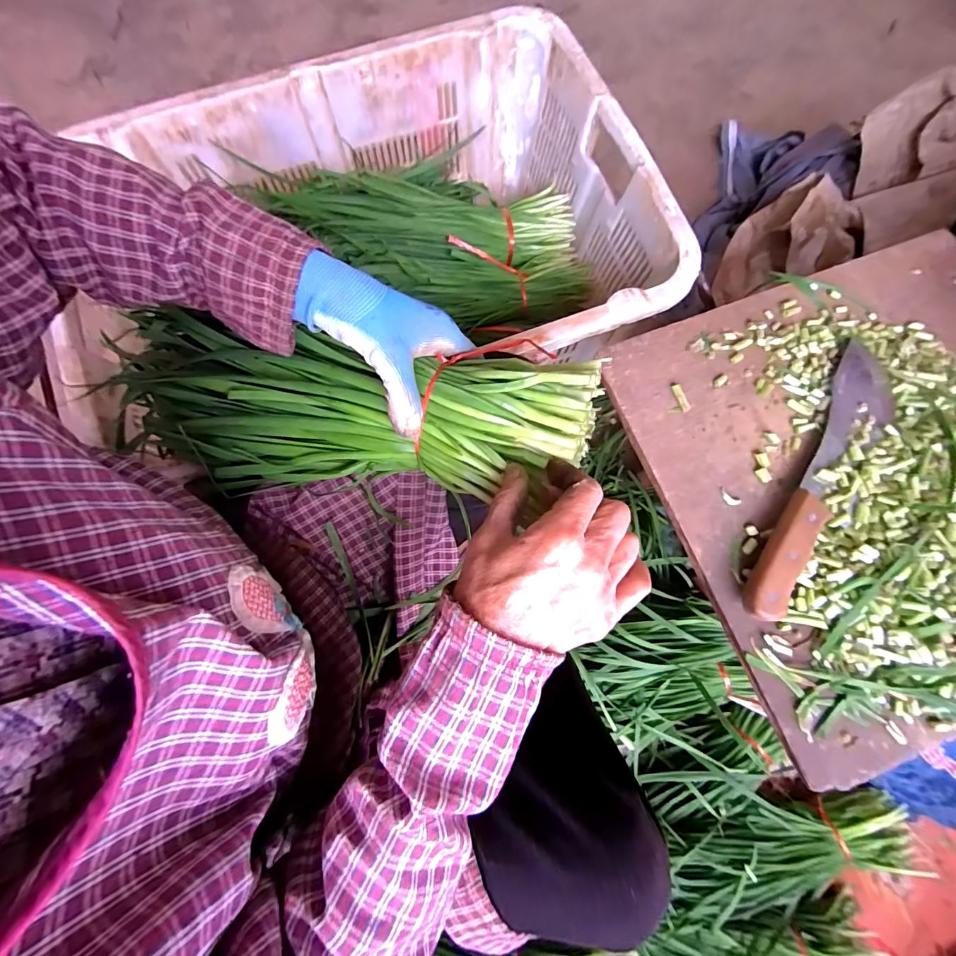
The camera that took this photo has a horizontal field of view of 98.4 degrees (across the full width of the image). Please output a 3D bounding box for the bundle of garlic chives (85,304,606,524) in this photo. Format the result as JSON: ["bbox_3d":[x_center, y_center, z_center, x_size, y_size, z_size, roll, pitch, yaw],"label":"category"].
[{"bbox_3d":[-0.119,-0.048,0.333,0.407,0.089,0.115,6,78,16],"label":"bundle of garlic chives"}]

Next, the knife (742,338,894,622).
[{"bbox_3d":[0.314,-0.001,0.370,0.050,0.031,0.289,32,80,6],"label":"knife"}]

